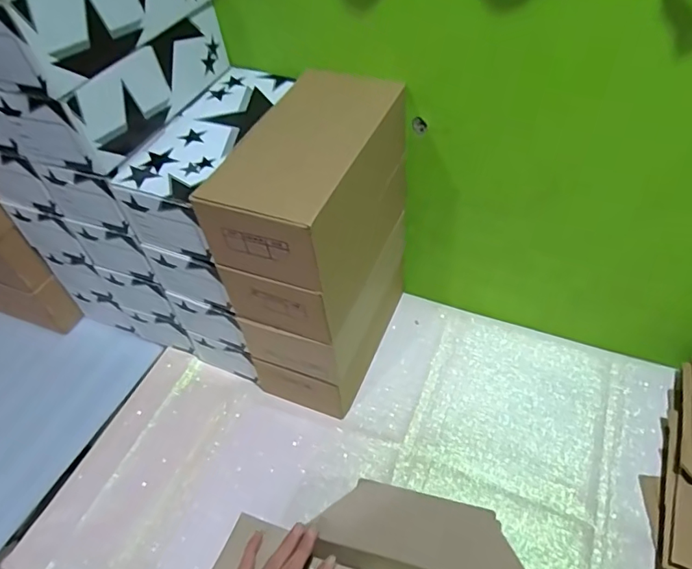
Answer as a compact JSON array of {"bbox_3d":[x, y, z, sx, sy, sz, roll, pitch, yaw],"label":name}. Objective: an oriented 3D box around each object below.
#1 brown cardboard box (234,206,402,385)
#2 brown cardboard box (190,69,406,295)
[{"bbox_3d":[-0.025,0.006,0.752,0.136,0.108,0.262,17,53,18],"label":"brown cardboard box"},{"bbox_3d":[-0.039,-0.133,0.604,0.137,0.103,0.261,17,53,18],"label":"brown cardboard box"}]

